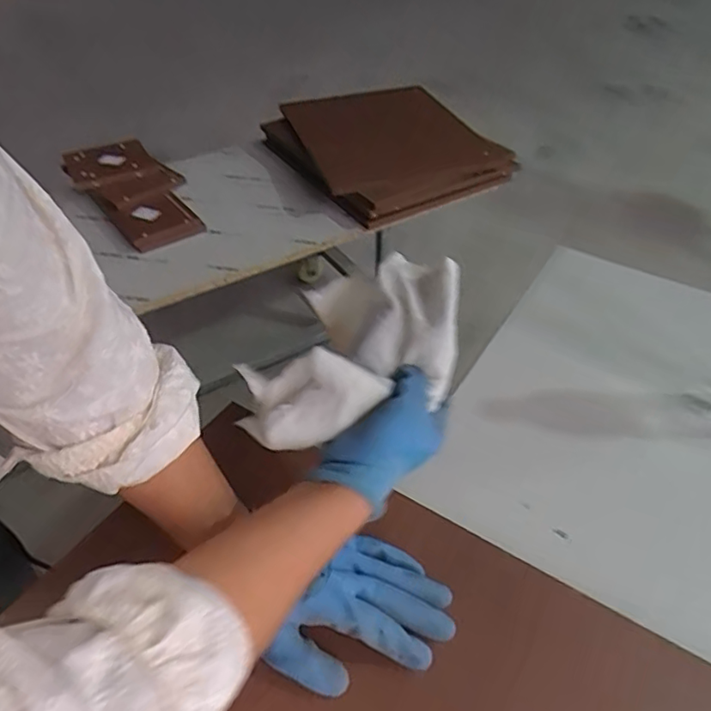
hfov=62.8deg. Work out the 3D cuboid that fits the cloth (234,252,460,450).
[{"bbox_3d":[0.001,-0.013,0.496,0.163,0.072,0.186,7,45,7],"label":"cloth"}]

